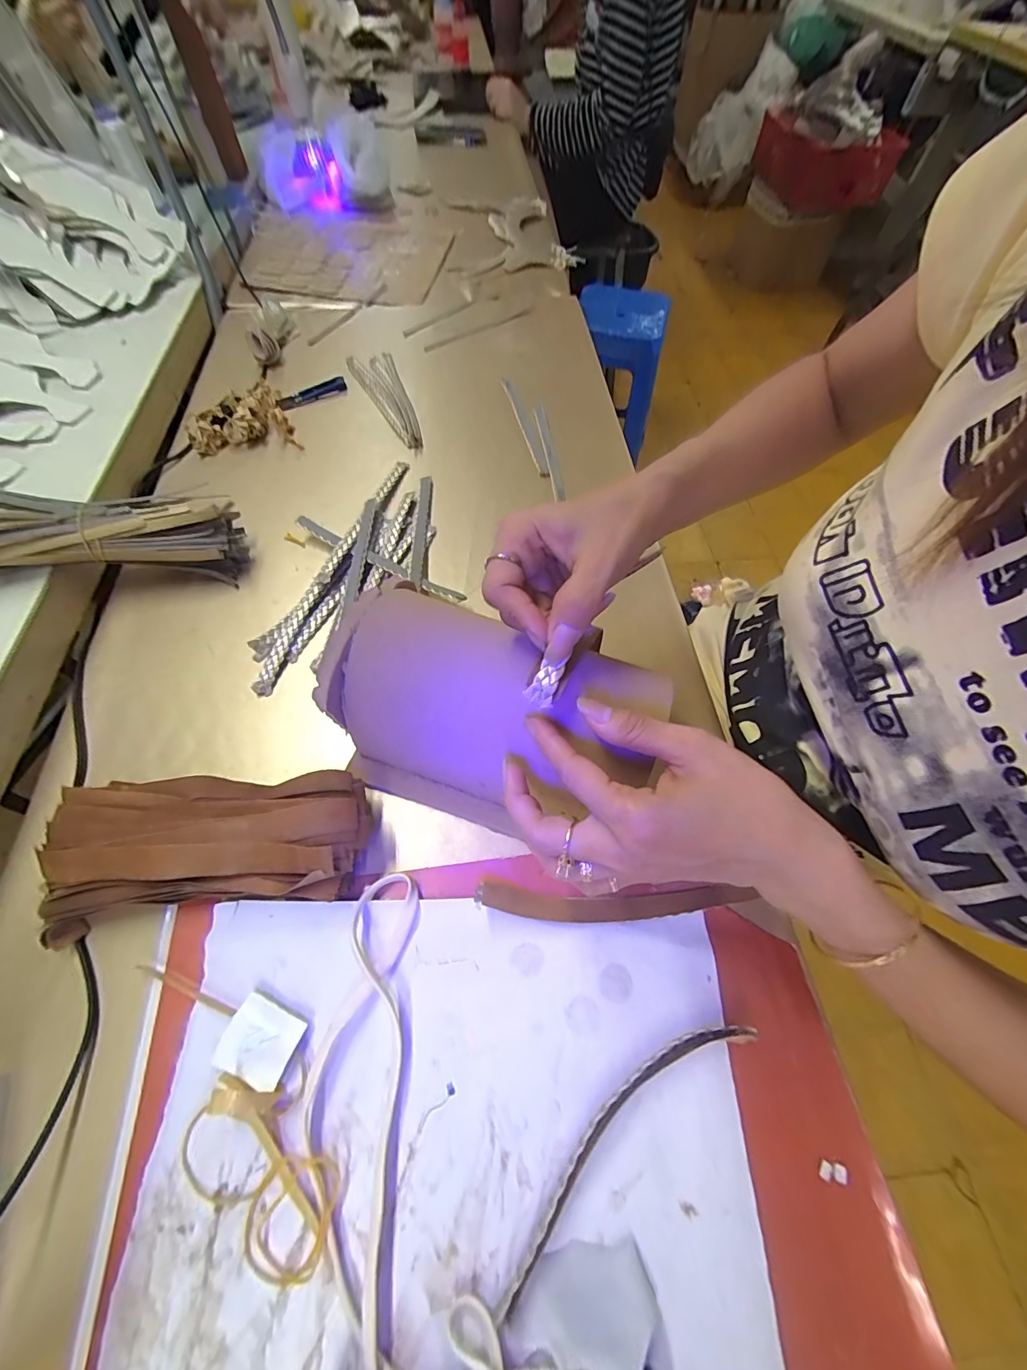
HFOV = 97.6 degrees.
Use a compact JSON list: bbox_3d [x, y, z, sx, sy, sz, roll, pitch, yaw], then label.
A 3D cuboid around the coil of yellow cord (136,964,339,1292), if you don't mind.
[{"bbox_3d":[-0.163,0.226,0.238,0.176,0.030,0.059,37,67,16],"label":"coil of yellow cord"}]

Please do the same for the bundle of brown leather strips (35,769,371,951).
[{"bbox_3d":[-0.191,0.101,0.293,0.195,0.052,0.088,-5,62,-5],"label":"bundle of brown leather strips"}]

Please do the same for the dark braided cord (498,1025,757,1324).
[{"bbox_3d":[0.059,0.238,0.242,0.175,0.016,0.027,-32,63,-16],"label":"dark braided cord"}]

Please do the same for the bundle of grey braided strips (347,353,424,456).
[{"bbox_3d":[-0.155,-0.347,0.547,0.054,0.012,0.189,-18,64,-11],"label":"bundle of grey braided strips"}]

